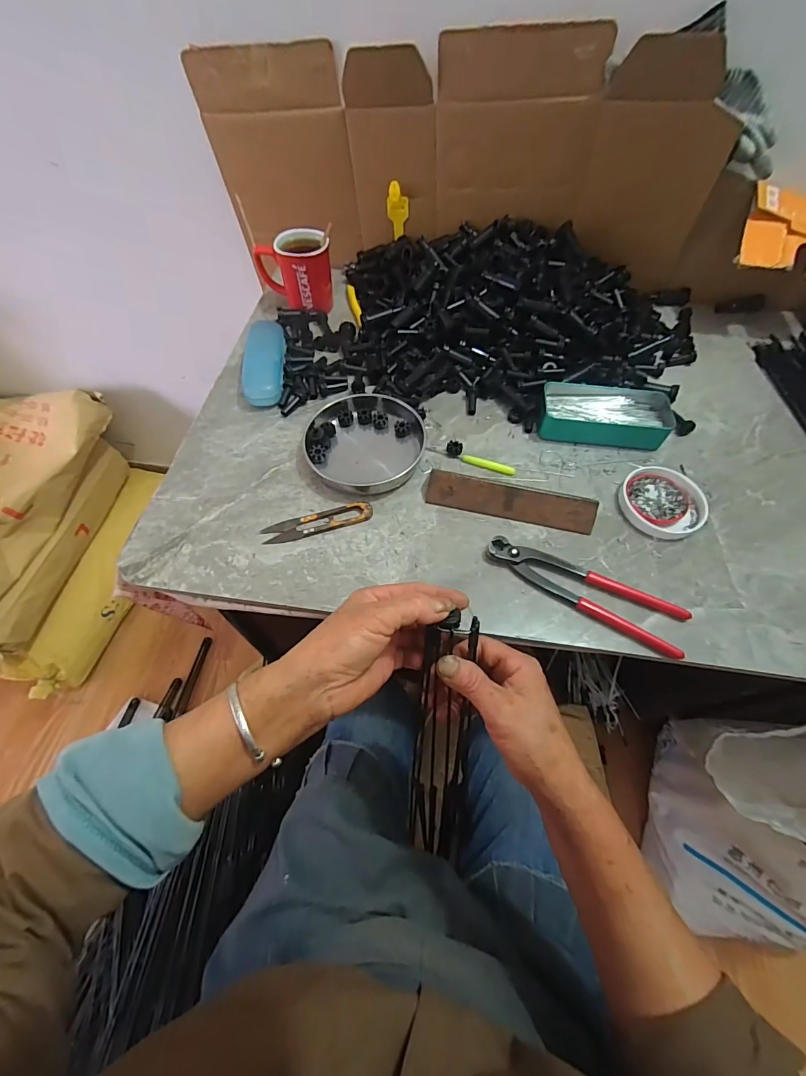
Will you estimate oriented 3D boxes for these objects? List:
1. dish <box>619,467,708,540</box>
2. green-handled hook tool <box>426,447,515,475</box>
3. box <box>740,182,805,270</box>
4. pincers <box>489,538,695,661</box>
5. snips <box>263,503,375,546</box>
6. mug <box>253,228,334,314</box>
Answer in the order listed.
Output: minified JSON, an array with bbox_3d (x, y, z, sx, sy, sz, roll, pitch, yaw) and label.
[{"bbox_3d":[0.287,-0.040,0.467,0.089,0.014,0.085,0,59,-1],"label":"dish"},{"bbox_3d":[0.080,-0.092,0.501,0.107,0.007,0.009,17,61,9],"label":"green-handled hook tool"},{"bbox_3d":[0.530,-0.400,0.556,0.159,0.019,0.108,8,87,-5],"label":"box"},{"bbox_3d":[0.177,0.049,0.416,0.193,0.019,0.050,27,63,14],"label":"pincers"},{"bbox_3d":[-0.090,-0.015,0.451,0.115,0.009,0.026,-15,61,-10],"label":"snips"},{"bbox_3d":[-0.155,-0.384,0.614,0.104,0.085,0.068,-12,60,-9],"label":"mug"}]

